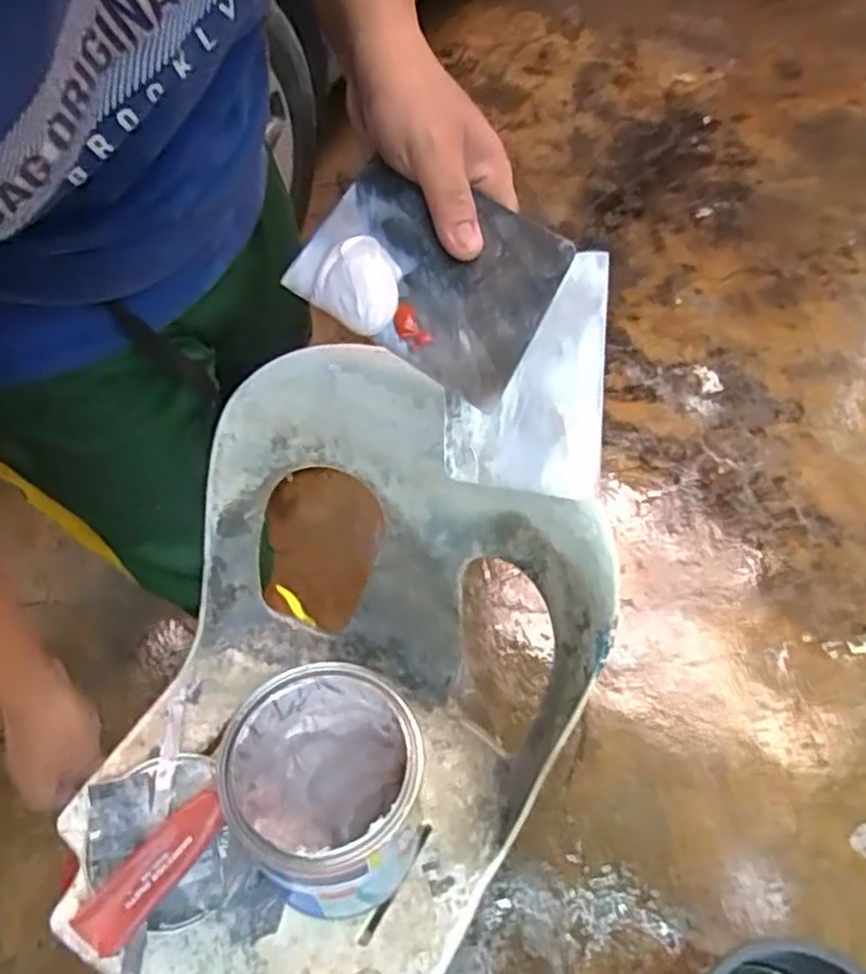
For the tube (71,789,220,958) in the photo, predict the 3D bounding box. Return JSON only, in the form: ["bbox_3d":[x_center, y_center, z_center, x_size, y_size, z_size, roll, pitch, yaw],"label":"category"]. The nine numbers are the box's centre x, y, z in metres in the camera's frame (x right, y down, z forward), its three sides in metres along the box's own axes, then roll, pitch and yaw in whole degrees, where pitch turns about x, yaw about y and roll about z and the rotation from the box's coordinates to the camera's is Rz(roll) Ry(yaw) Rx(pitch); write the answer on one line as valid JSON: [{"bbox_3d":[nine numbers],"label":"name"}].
[{"bbox_3d":[-0.261,0.359,0.682,0.049,0.020,0.154,35,68,18],"label":"tube"}]

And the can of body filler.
[{"bbox_3d":[-0.085,0.279,0.659,0.165,0.205,0.190,-23,64,-11],"label":"can of body filler"}]

